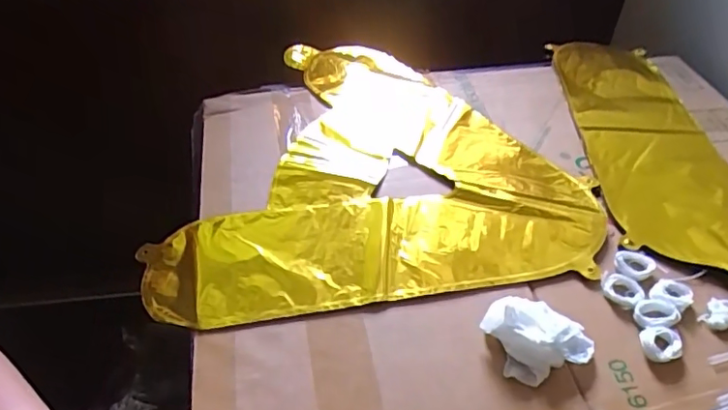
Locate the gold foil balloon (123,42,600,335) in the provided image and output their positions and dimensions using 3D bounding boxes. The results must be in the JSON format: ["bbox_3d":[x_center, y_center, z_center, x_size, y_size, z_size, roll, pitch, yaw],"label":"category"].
[{"bbox_3d":[0.002,-0.059,0.533,0.360,0.008,0.365,-4,45,-5],"label":"gold foil balloon"}]

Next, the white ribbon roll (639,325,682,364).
[{"bbox_3d":[0.204,0.096,0.383,0.025,0.009,0.023,1,45,-1],"label":"white ribbon roll"}]

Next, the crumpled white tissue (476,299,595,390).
[{"bbox_3d":[0.118,0.085,0.376,0.063,0.029,0.053,-16,48,-16],"label":"crumpled white tissue"}]

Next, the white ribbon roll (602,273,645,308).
[{"bbox_3d":[0.198,0.065,0.427,0.028,0.004,0.028,1,45,-1],"label":"white ribbon roll"}]

